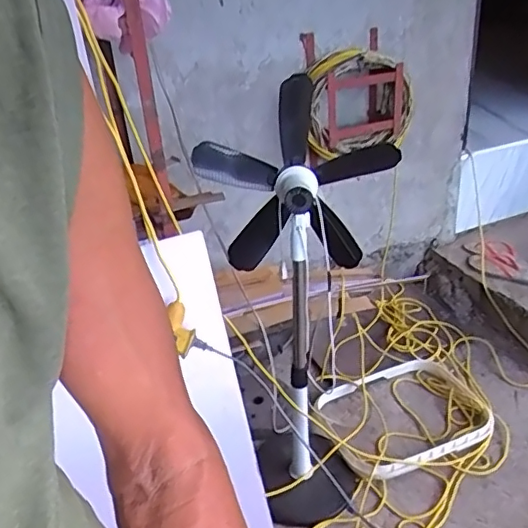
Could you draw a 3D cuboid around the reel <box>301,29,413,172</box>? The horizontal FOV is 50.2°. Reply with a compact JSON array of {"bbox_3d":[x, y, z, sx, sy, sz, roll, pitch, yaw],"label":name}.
[{"bbox_3d":[0.256,-0.464,1.589,0.296,0.290,0.159,-10,29,-9],"label":"reel"}]

